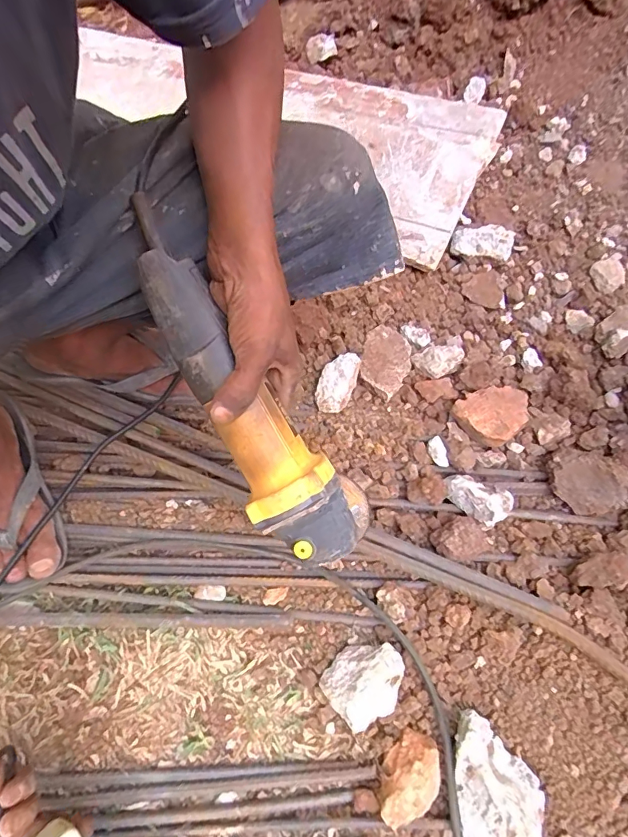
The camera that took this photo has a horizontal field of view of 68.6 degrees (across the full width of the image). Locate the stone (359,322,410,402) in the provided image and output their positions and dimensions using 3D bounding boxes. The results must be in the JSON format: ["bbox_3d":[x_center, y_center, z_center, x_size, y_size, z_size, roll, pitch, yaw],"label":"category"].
[{"bbox_3d":[0.101,-0.079,0.649,0.067,0.033,0.104,11,59,5],"label":"stone"}]

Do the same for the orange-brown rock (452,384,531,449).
[{"bbox_3d":[0.234,-0.009,0.595,0.094,0.032,0.075,-32,65,-20],"label":"orange-brown rock"}]

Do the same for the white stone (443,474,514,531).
[{"bbox_3d":[0.192,0.088,0.540,0.077,0.041,0.046,38,64,19],"label":"white stone"}]

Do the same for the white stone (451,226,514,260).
[{"bbox_3d":[0.241,-0.252,0.658,0.083,0.019,0.044,9,99,9],"label":"white stone"}]

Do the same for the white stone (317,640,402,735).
[{"bbox_3d":[0.051,0.263,0.462,0.077,0.044,0.066,-33,65,-20],"label":"white stone"}]

